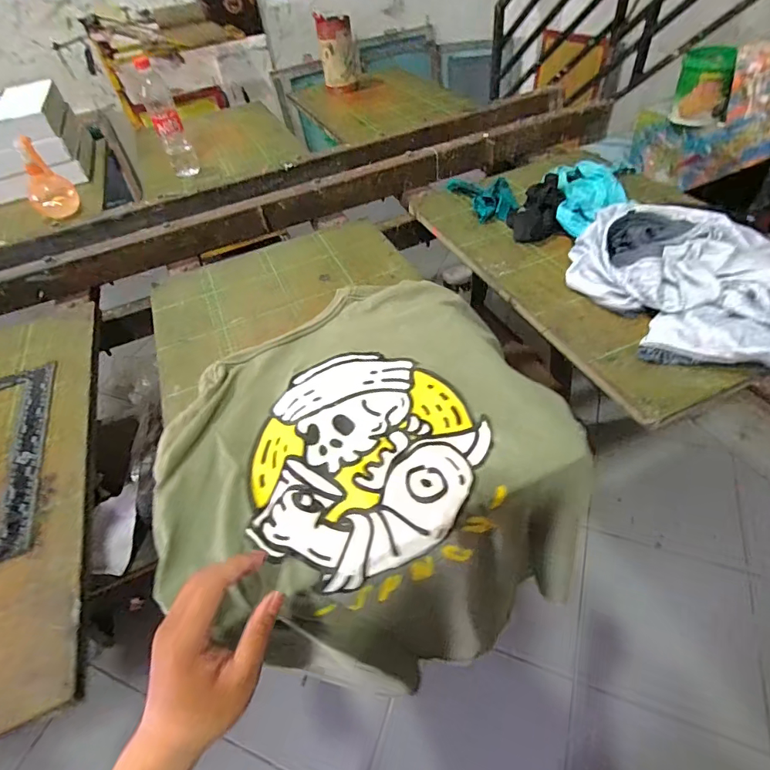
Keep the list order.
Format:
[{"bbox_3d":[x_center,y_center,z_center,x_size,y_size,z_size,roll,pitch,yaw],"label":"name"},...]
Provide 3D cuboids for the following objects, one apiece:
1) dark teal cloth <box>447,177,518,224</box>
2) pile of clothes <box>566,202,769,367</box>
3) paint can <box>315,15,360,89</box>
[{"bbox_3d":[0.186,-0.353,0.826,0.082,0.033,0.169,-15,45,-7],"label":"dark teal cloth"},{"bbox_3d":[0.380,-0.144,0.571,0.258,0.064,0.293,7,47,14],"label":"pile of clothes"},{"bbox_3d":[-0.144,-1.035,1.398,0.109,0.183,0.111,-8,47,0],"label":"paint can"}]

